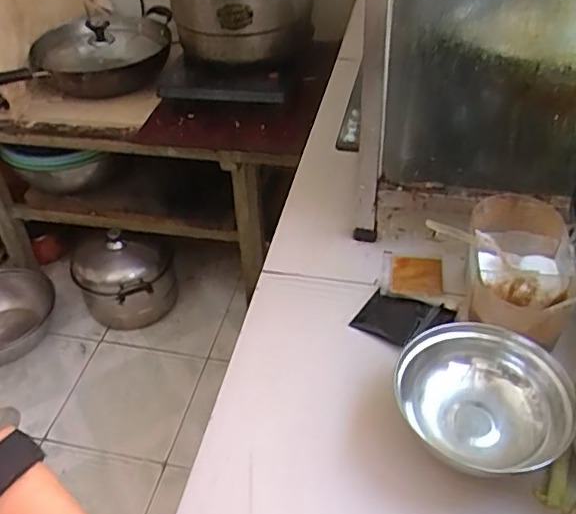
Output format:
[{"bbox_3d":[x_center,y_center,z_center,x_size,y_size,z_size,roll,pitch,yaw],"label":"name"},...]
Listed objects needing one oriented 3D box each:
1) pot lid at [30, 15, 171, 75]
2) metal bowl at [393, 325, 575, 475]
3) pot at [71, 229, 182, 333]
[{"bbox_3d":[-0.452,-0.529,1.471,0.282,0.071,0.319,21,47,25],"label":"pot lid"},{"bbox_3d":[0.164,0.128,0.517,0.145,0.065,0.129,24,49,27],"label":"metal bowl"},{"bbox_3d":[-0.425,0.065,1.588,0.255,0.235,0.228,-16,43,-13],"label":"pot"}]

